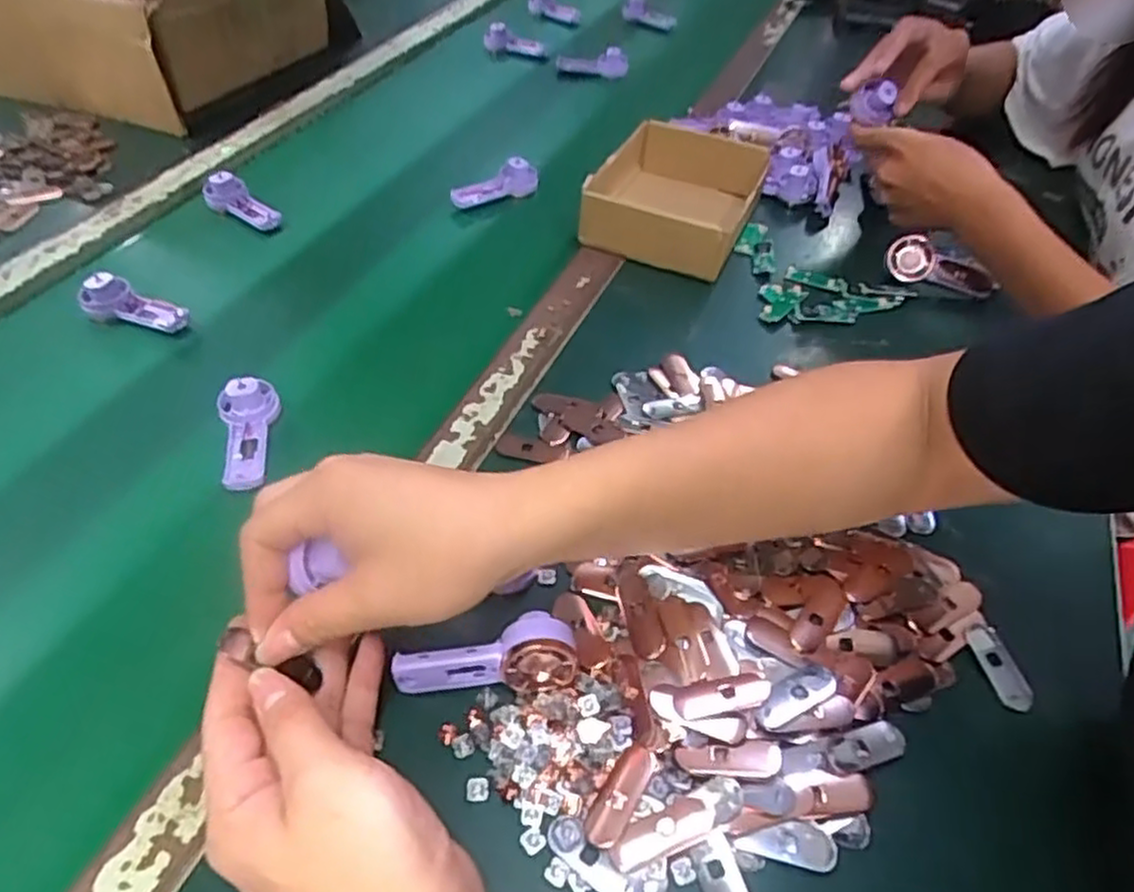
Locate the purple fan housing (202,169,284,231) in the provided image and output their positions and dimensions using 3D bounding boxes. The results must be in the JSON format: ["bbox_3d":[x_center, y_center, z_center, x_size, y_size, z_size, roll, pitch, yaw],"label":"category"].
[{"bbox_3d":[-0.307,-0.231,0.699,0.089,0.024,0.031,29,53,22],"label":"purple fan housing"}]

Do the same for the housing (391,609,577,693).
[{"bbox_3d":[-0.043,0.110,0.391,0.093,0.033,0.030,-4,48,-6],"label":"housing"}]

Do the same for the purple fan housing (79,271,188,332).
[{"bbox_3d":[-0.347,-0.117,0.594,0.087,0.026,0.026,10,48,7],"label":"purple fan housing"}]

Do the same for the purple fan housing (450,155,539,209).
[{"bbox_3d":[-0.073,-0.261,0.738,0.088,0.034,0.025,-14,50,-15],"label":"purple fan housing"}]

